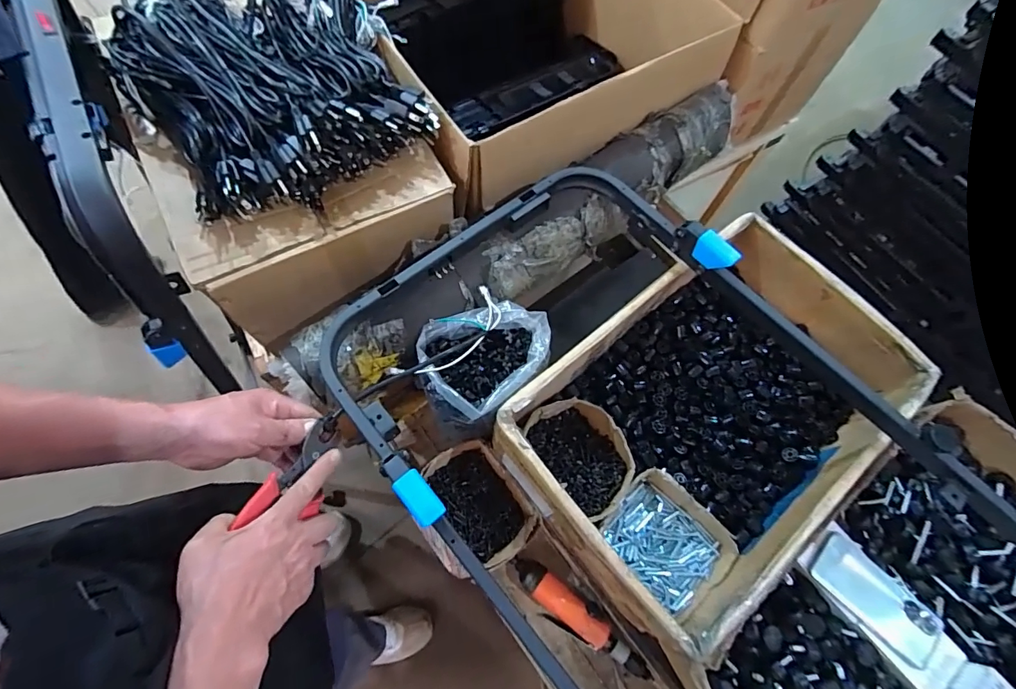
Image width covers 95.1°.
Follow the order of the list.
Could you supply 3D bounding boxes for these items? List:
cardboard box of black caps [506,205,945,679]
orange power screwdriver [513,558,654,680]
[{"bbox_3d":[0.295,0.099,0.664,0.538,0.164,0.367,-37,73,-17],"label":"cardboard box of black caps"},{"bbox_3d":[0.101,0.391,0.667,0.221,0.042,0.055,32,68,11],"label":"orange power screwdriver"}]

